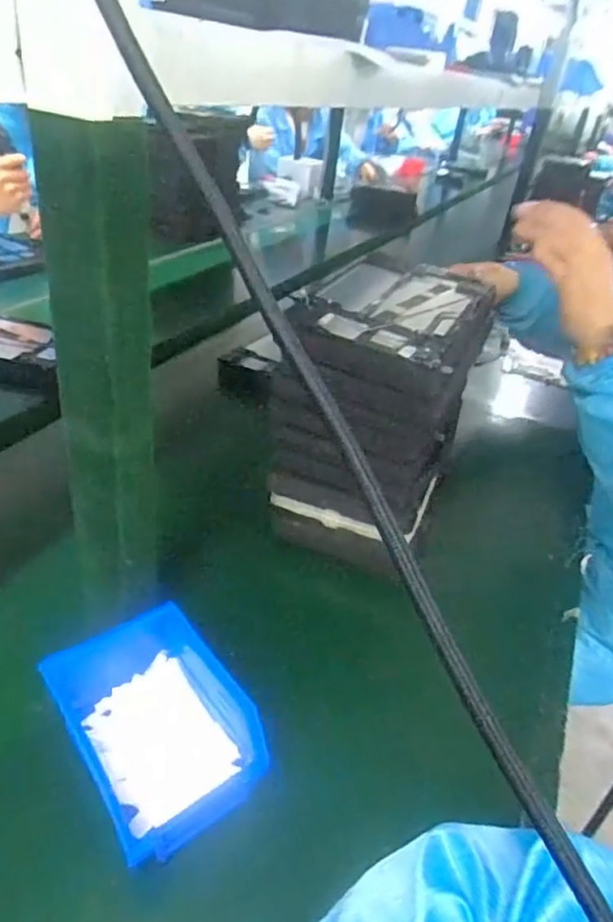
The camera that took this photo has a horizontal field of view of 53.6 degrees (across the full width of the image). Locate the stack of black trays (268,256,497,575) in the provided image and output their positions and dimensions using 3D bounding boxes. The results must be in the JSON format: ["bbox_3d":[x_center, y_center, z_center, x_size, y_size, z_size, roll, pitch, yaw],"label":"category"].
[{"bbox_3d":[0.077,-0.064,0.665,0.167,0.234,0.251,18,39,18],"label":"stack of black trays"}]

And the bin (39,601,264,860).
[{"bbox_3d":[-0.112,0.185,0.447,0.107,0.069,0.168,-23,45,-31],"label":"bin"}]

